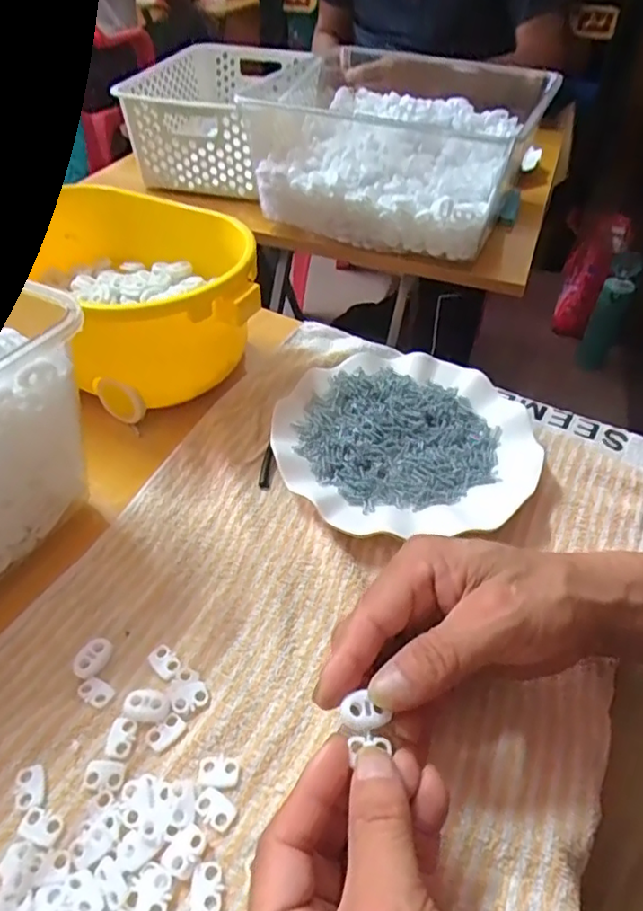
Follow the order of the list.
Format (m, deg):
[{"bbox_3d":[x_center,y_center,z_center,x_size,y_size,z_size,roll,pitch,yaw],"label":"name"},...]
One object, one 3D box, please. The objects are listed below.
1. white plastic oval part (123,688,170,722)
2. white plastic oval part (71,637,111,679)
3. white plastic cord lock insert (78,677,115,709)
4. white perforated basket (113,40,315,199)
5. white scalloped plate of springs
[{"bbox_3d":[-0.087,0.125,0.296,0.022,0.005,0.014,9,46,6],"label":"white plastic oval part"},{"bbox_3d":[-0.121,0.107,0.313,0.015,0.005,0.022,16,47,13],"label":"white plastic oval part"},{"bbox_3d":[-0.115,0.120,0.300,0.018,0.004,0.012,21,48,17],"label":"white plastic cord lock insert"},{"bbox_3d":[-0.134,-0.470,0.827,0.167,0.111,0.326,9,44,6],"label":"white perforated basket"},{"bbox_3d":[0.060,-0.012,0.427,0.181,0.022,0.173,1,45,-1],"label":"white scalloped plate of springs"}]

